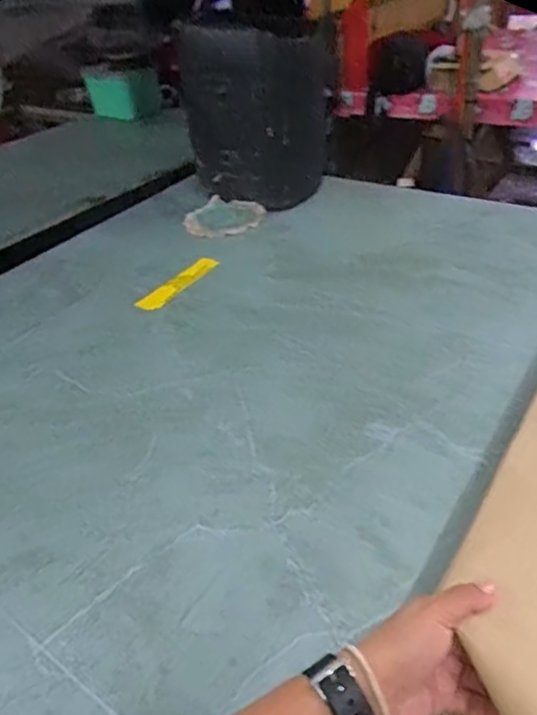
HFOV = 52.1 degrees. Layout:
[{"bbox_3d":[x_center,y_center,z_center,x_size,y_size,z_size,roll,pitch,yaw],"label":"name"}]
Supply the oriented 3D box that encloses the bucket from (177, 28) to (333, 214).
[{"bbox_3d":[-0.022,-0.544,1.233,0.268,0.345,0.227,12,42,23],"label":"bucket"}]

